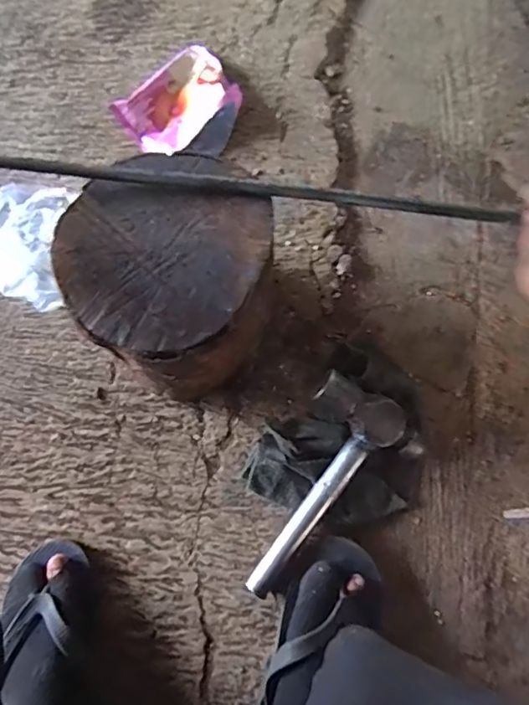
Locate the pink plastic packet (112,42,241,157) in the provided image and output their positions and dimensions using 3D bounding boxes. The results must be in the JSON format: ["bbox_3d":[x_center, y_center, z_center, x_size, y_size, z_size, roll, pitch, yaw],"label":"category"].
[{"bbox_3d":[-0.103,-0.332,0.674,0.141,0.038,0.164,38,79,9],"label":"pink plastic packet"}]

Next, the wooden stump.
[{"bbox_3d":[-0.087,-0.070,0.515,0.179,0.178,0.184,0,78,0],"label":"wooden stump"}]

